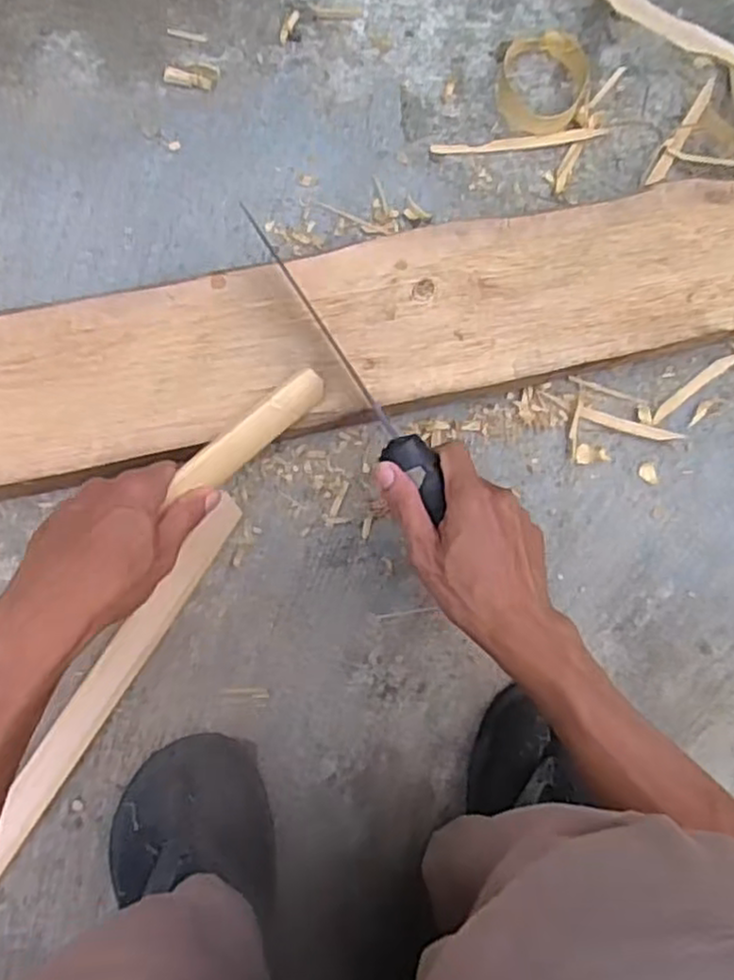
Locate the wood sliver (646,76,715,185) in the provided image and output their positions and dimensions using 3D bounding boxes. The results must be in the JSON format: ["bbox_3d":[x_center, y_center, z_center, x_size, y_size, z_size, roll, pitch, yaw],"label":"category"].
[{"bbox_3d":[0.260,-0.293,0.586,0.012,0.009,0.095,30,98,-3],"label":"wood sliver"}]

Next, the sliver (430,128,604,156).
[{"bbox_3d":[0.124,-0.280,0.577,0.143,0.006,0.011,-8,87,-7],"label":"sliver"}]

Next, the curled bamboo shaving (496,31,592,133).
[{"bbox_3d":[0.142,-0.326,0.575,0.072,0.014,0.078,4,85,-6],"label":"curled bamboo shaving"}]

